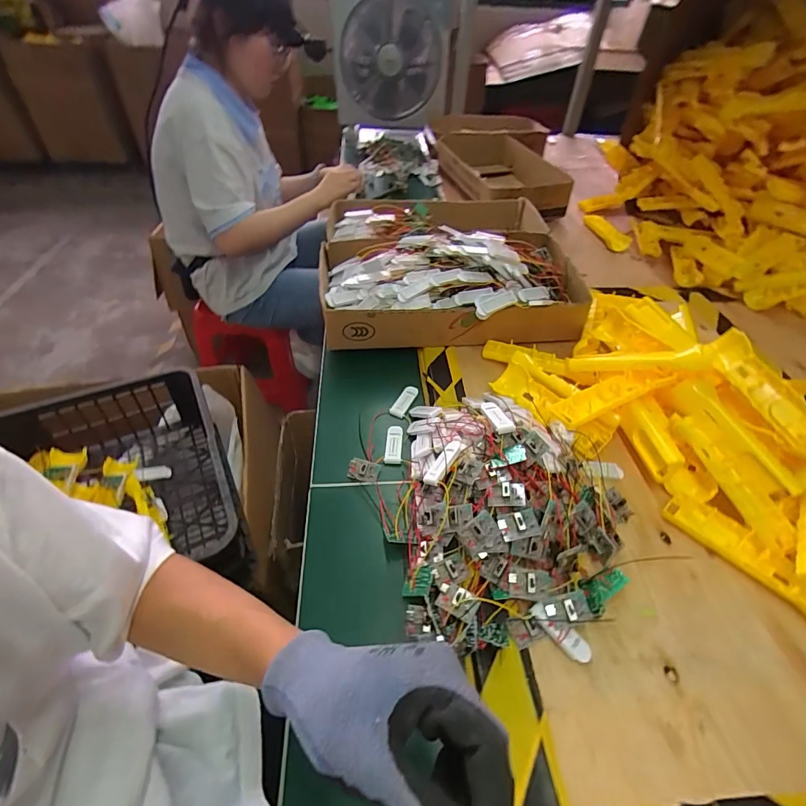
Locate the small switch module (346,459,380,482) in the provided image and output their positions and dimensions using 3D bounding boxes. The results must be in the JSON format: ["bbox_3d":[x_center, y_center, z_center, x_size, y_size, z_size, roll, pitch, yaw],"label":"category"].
[{"bbox_3d":[-0.048,0.082,0.513,0.038,0.010,0.025,8,46,5],"label":"small switch module"}]

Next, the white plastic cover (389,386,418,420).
[{"bbox_3d":[0.002,-0.003,0.598,0.021,0.015,0.057,21,48,16],"label":"white plastic cover"}]

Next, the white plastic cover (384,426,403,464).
[{"bbox_3d":[-0.012,0.053,0.541,0.021,0.007,0.056,3,46,0],"label":"white plastic cover"}]

